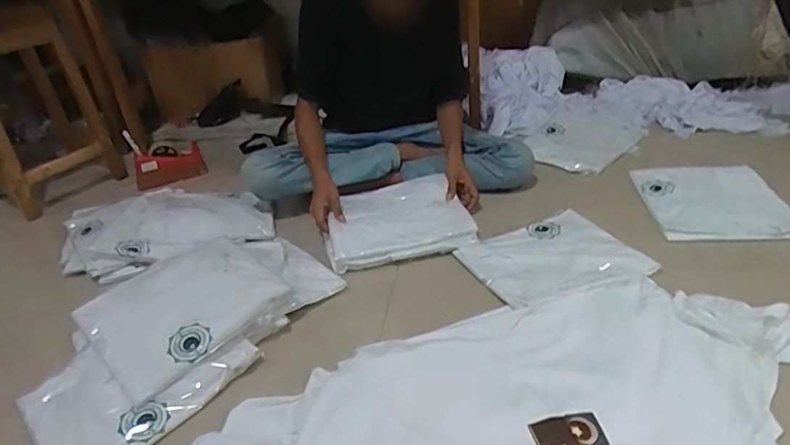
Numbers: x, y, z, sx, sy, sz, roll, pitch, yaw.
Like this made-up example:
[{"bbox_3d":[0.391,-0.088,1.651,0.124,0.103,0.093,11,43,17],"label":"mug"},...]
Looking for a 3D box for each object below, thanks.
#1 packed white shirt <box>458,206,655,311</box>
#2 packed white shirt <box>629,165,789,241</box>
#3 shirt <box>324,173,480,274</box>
[{"bbox_3d":[0.316,0.066,1.080,0.297,0.019,0.266,-18,33,-17],"label":"packed white shirt"},{"bbox_3d":[0.722,-0.057,1.223,0.288,0.024,0.327,-1,32,10],"label":"packed white shirt"},{"bbox_3d":[0.001,-0.014,1.256,0.321,0.035,0.285,-10,32,-5],"label":"shirt"}]

